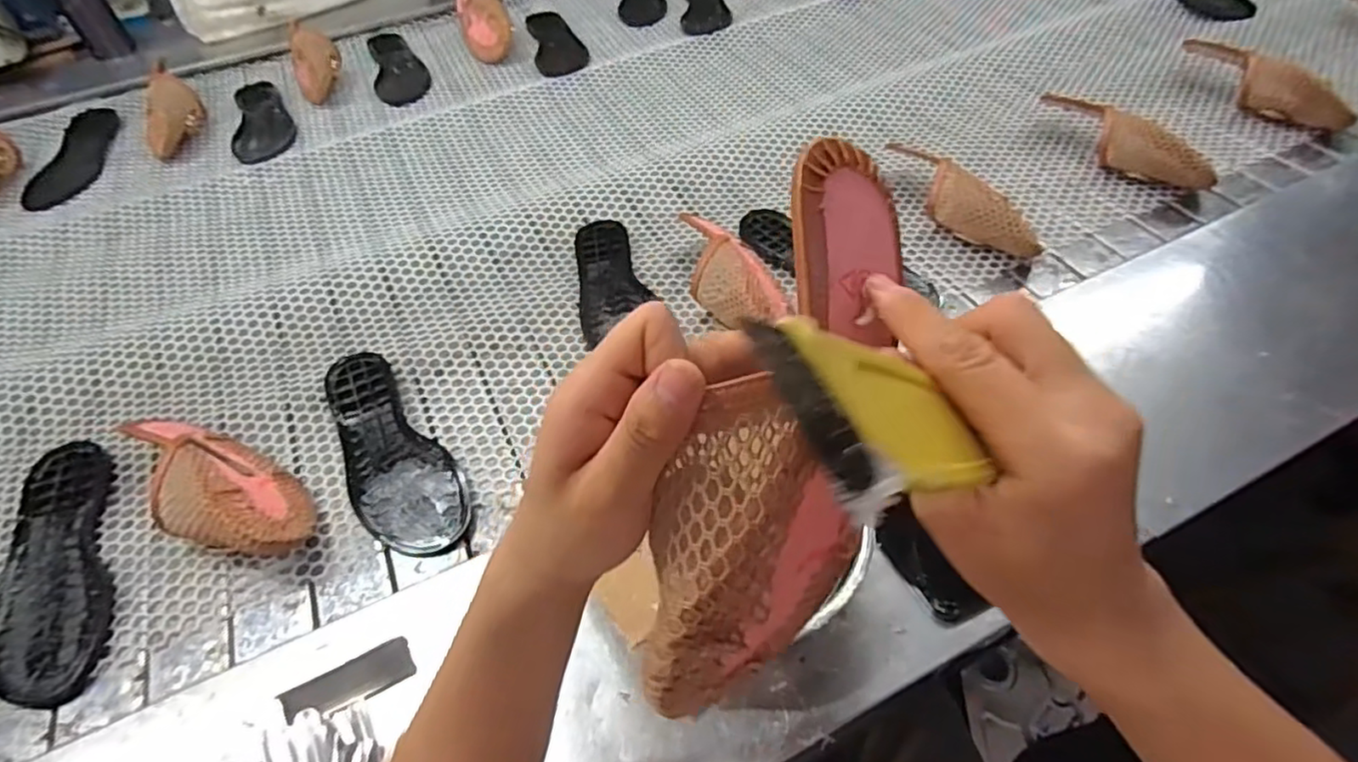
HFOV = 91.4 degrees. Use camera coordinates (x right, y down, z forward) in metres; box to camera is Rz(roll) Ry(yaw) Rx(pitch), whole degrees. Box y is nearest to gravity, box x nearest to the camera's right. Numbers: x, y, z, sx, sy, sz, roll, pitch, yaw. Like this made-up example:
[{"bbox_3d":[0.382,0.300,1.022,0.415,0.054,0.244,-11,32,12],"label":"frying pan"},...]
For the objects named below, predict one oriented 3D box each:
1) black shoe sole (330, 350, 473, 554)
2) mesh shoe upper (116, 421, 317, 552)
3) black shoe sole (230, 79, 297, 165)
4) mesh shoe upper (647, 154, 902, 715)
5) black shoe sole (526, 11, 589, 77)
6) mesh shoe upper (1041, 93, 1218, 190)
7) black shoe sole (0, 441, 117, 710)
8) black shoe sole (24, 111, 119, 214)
[{"bbox_3d":[-0.286,0.069,0.649,0.090,0.022,0.250,-33,56,-21],"label":"black shoe sole"},{"bbox_3d":[-0.424,0.098,0.608,0.208,0.075,0.092,23,56,21],"label":"mesh shoe upper"},{"bbox_3d":[-0.680,-0.426,1.075,0.091,0.018,0.228,-22,53,-13],"label":"black shoe sole"},{"bbox_3d":[0.043,0.026,0.256,0.067,0.065,0.225,17,91,15],"label":"mesh shoe upper"},{"bbox_3d":[-0.218,-0.607,1.184,0.090,0.010,0.234,-13,51,-7],"label":"black shoe sole"},{"bbox_3d":[0.577,-0.324,0.858,0.066,0.068,0.235,-16,51,-9],"label":"mesh shoe upper"},{"bbox_3d":[-0.561,0.167,0.598,0.094,0.028,0.264,-22,53,-13],"label":"black shoe sole"},{"bbox_3d":[-0.943,-0.344,1.028,0.090,0.019,0.239,-8,51,-2],"label":"black shoe sole"}]

